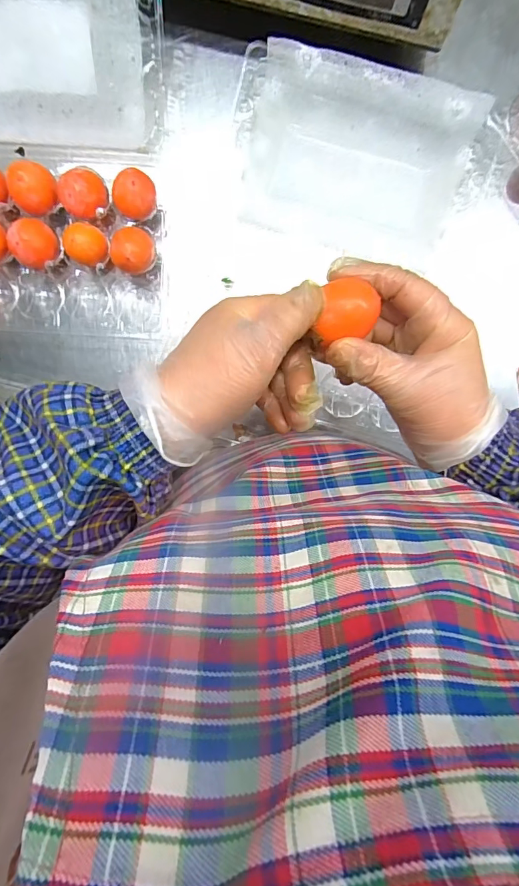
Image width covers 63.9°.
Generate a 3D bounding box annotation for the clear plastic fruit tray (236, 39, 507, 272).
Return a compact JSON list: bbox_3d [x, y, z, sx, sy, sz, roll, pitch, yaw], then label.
[{"bbox_3d":[0.091,-0.257,0.384,0.230,0.041,0.133,14,100,0],"label":"clear plastic fruit tray"}]

